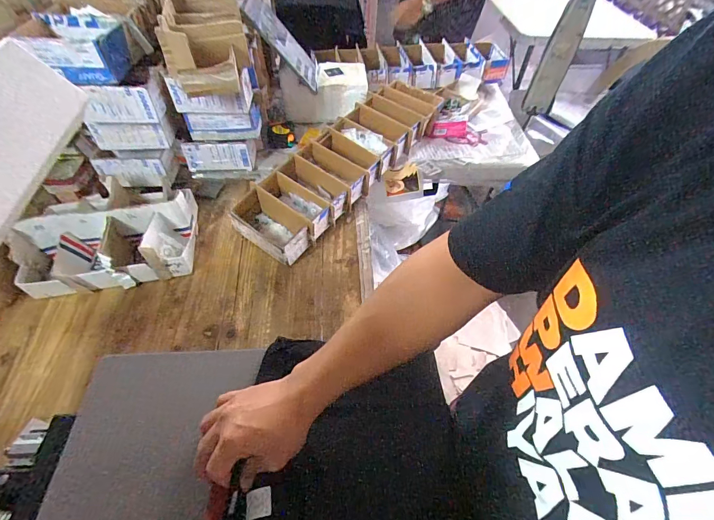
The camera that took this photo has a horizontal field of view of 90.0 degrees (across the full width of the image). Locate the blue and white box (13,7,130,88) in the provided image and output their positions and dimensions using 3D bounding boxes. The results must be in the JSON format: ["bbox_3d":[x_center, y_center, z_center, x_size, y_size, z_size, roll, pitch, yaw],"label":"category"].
[{"bbox_3d":[-0.507,-0.384,0.650,0.156,0.073,0.115,4,52,2],"label":"blue and white box"}]

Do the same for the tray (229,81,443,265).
[{"bbox_3d":[-0.015,-0.245,0.871,0.178,0.104,0.643,30,57,21],"label":"tray"}]

